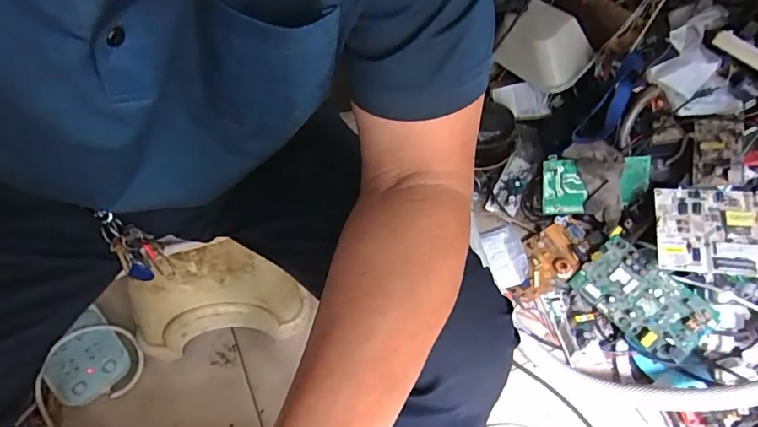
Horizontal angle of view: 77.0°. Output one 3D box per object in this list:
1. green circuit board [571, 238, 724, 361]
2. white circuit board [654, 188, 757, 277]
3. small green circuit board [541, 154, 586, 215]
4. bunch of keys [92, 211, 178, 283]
[{"bbox_3d":[0.459,0.152,0.839,0.211,0.018,0.126,46,109,27],"label":"green circuit board"},{"bbox_3d":[0.560,0.027,0.771,0.194,0.023,0.151,4,63,18],"label":"white circuit board"},{"bbox_3d":[0.358,-0.053,0.927,0.076,0.112,0.016,1,16,19],"label":"small green circuit board"},{"bbox_3d":[-0.274,0.042,0.537,0.048,0.121,0.030,-27,59,-20],"label":"bunch of keys"}]

